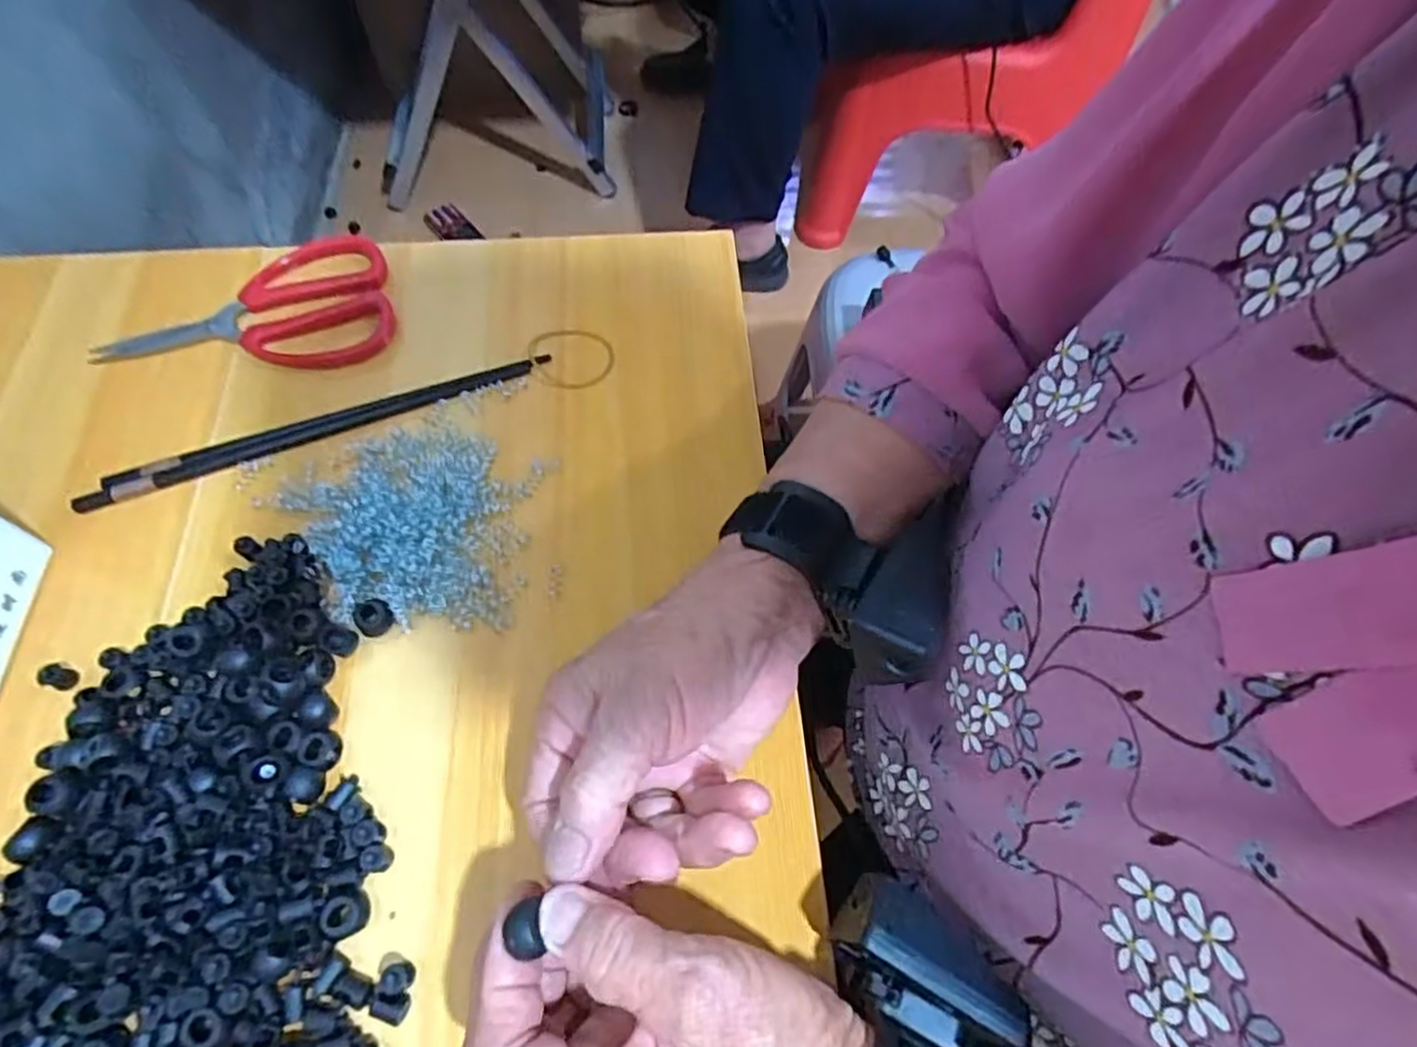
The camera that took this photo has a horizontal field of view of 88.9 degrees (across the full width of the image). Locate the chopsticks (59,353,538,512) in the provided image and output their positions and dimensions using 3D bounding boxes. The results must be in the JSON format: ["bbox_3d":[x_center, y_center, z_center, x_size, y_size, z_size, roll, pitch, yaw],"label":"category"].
[{"bbox_3d":[-0.209,-0.055,0.395,0.243,0.006,0.015,-20,64,-11],"label":"chopsticks"}]

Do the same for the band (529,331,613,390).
[{"bbox_3d":[-0.081,-0.098,0.427,0.049,0.004,0.044,-9,65,-12],"label":"band"}]

